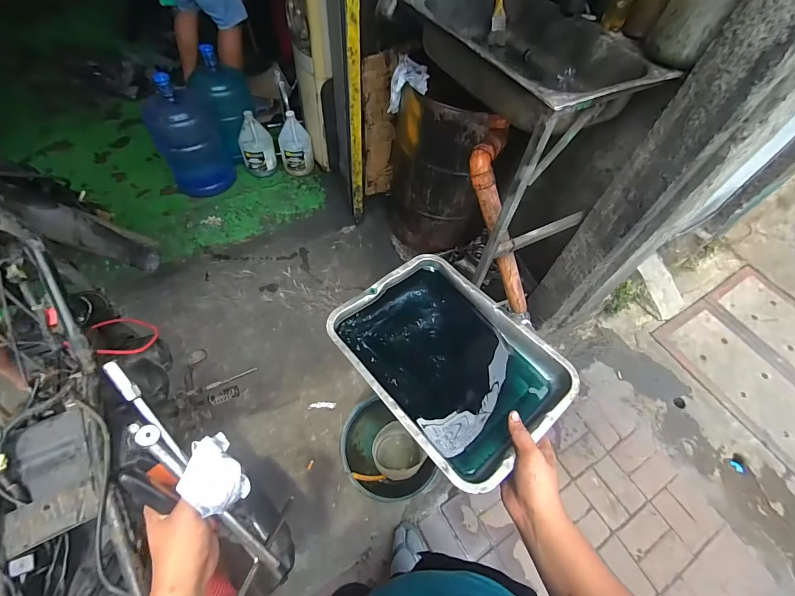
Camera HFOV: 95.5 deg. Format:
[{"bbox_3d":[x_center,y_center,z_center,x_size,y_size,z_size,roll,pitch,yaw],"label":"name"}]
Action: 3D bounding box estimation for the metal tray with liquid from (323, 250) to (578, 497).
[{"bbox_3d":[0.078,0.094,0.589,0.258,0.050,0.347,-34,66,-24],"label":"metal tray with liquid"}]

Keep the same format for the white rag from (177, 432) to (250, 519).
[{"bbox_3d":[-0.219,0.208,0.427,0.057,0.054,0.087,-37,66,-25],"label":"white rag"}]

